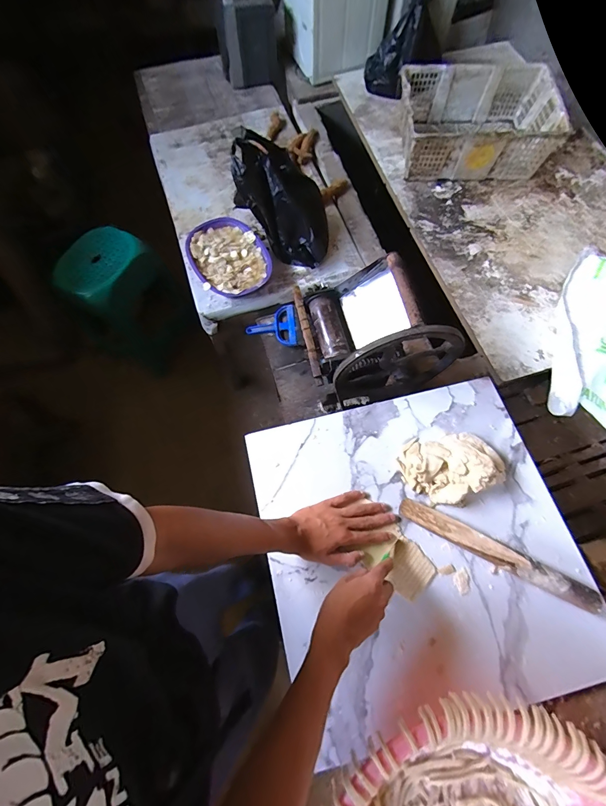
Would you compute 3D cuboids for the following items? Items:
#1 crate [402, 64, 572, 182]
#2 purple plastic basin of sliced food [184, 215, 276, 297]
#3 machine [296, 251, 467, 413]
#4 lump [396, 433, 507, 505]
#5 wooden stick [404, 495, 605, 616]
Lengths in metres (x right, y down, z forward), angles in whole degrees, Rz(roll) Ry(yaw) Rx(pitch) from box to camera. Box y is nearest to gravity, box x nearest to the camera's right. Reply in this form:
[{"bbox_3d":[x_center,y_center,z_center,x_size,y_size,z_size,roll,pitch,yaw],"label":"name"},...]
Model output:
[{"bbox_3d":[0.565,-0.936,1.163,0.469,0.151,0.356,-2,70,1],"label":"crate"},{"bbox_3d":[-0.228,-0.447,1.073,0.215,0.060,0.292,-31,72,-9],"label":"purple plastic basin of sliced food"},{"bbox_3d":[0.148,-0.151,0.739,0.295,0.254,0.238,-8,70,-1],"label":"machine"},{"bbox_3d":[0.257,0.105,0.604,0.160,0.052,0.124,-20,71,-5],"label":"lump"},{"bbox_3d":[0.301,0.235,0.554,0.301,0.034,0.037,26,73,11],"label":"wooden stick"}]

